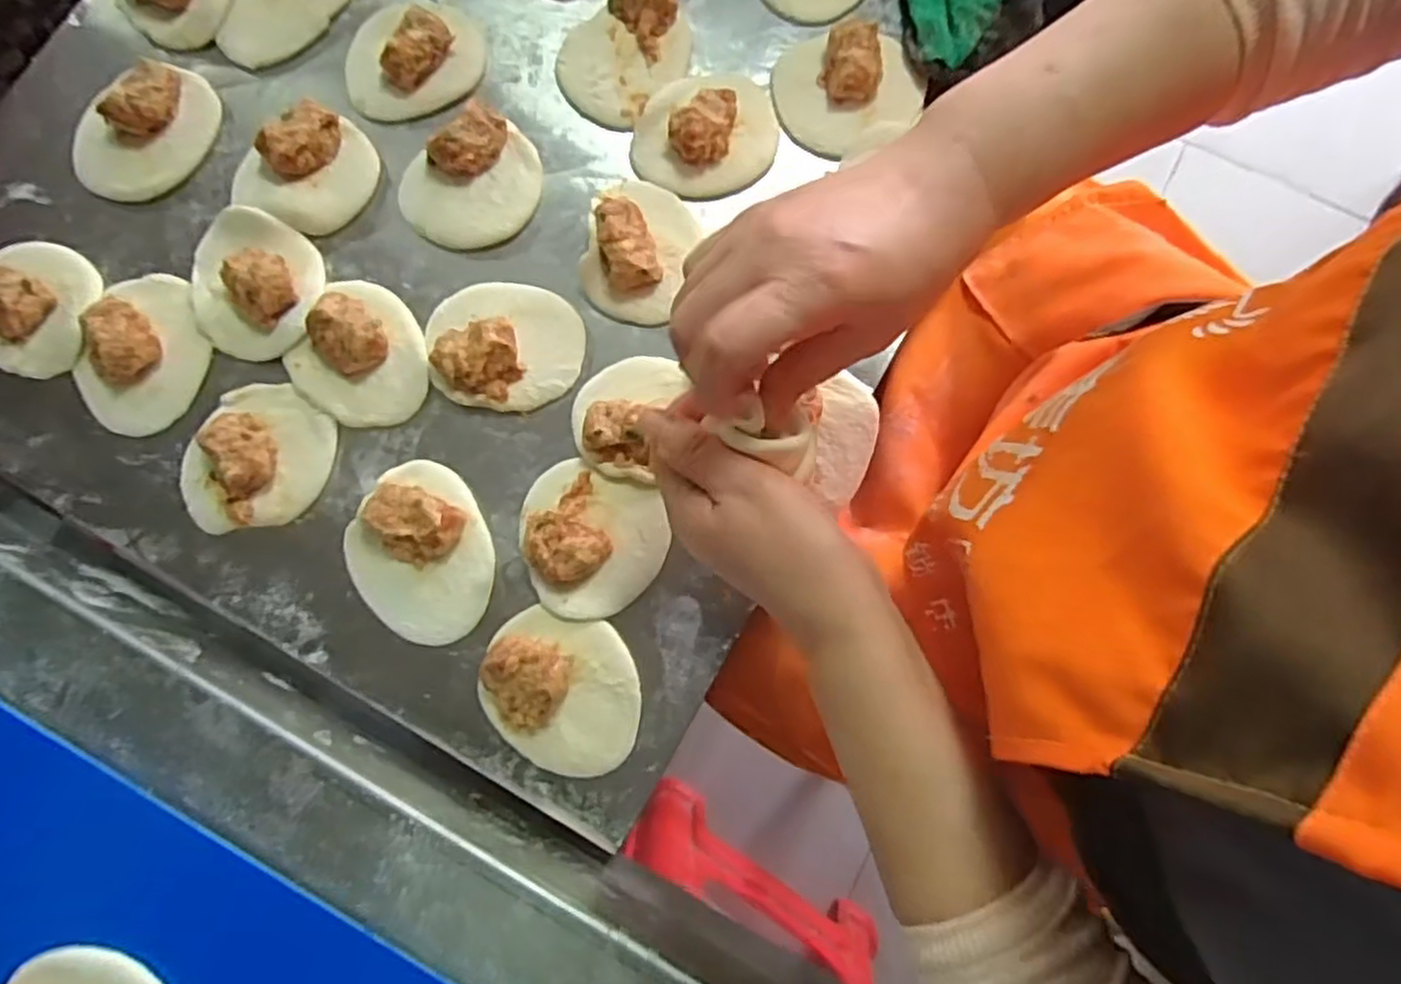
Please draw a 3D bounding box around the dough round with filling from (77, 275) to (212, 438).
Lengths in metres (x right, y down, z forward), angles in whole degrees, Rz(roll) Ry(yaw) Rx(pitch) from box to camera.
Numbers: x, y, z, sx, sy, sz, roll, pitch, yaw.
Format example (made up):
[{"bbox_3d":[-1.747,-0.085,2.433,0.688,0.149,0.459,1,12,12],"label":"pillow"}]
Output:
[{"bbox_3d":[-0.340,-0.088,0.449,0.069,0.028,0.099,16,80,3],"label":"dough round with filling"}]

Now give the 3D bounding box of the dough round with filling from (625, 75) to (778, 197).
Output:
[{"bbox_3d":[0.003,-0.237,0.475,0.091,0.025,0.086,5,79,1],"label":"dough round with filling"}]

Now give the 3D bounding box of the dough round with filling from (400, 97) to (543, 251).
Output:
[{"bbox_3d":[-0.146,-0.198,0.469,0.090,0.028,0.073,-32,81,-5],"label":"dough round with filling"}]

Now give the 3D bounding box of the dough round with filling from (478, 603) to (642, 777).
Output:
[{"bbox_3d":[-0.077,0.111,0.411,0.086,0.031,0.082,0,79,0],"label":"dough round with filling"}]

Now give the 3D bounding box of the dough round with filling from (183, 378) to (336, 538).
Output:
[{"bbox_3d":[-0.265,-0.020,0.436,0.076,0.031,0.091,27,81,5],"label":"dough round with filling"}]

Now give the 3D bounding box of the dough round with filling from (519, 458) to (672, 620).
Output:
[{"bbox_3d":[-0.065,0.029,0.428,0.085,0.026,0.084,0,79,0],"label":"dough round with filling"}]

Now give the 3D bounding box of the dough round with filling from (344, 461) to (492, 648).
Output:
[{"bbox_3d":[-0.164,0.034,0.427,0.077,0.029,0.102,-25,80,-4],"label":"dough round with filling"}]

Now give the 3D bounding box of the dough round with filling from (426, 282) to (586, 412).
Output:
[{"bbox_3d":[-0.122,-0.092,0.450,0.095,0.029,0.080,10,80,2],"label":"dough round with filling"}]

